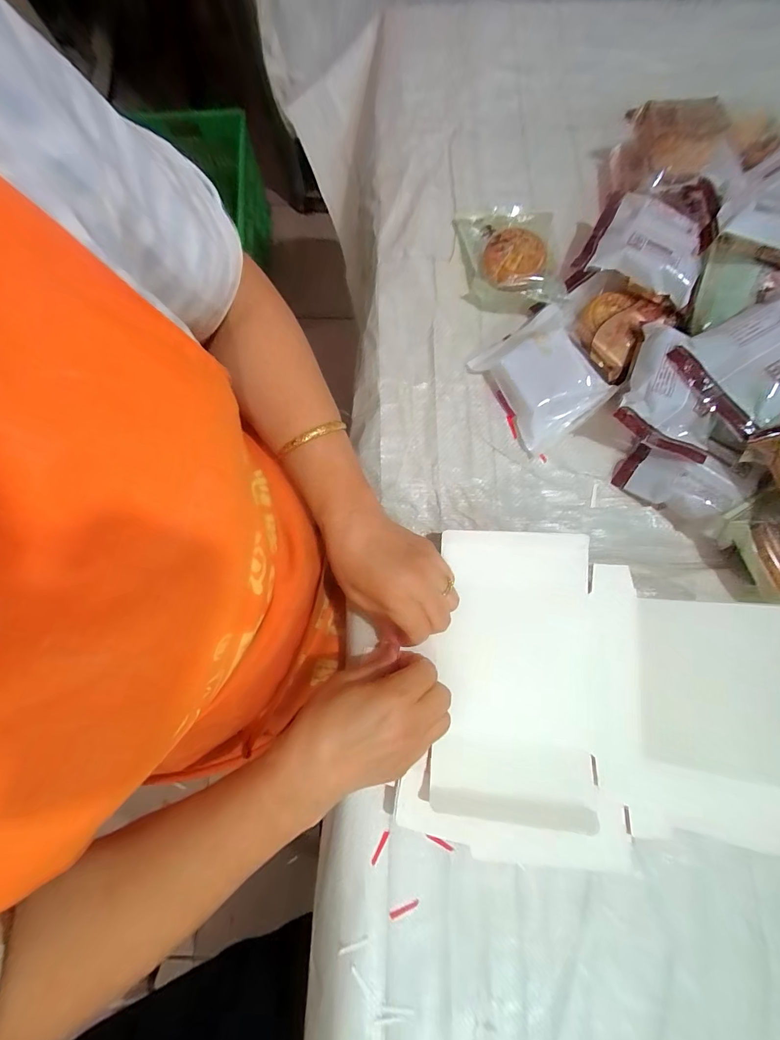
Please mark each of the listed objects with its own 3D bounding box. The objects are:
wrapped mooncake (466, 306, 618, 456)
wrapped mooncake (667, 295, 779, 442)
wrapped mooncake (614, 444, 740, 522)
[{"bbox_3d":[0.158,-0.148,0.412,0.101,0.033,0.118,-34,80,-6],"label":"wrapped mooncake"},{"bbox_3d":[0.334,-0.135,0.353,0.103,0.049,0.109,-32,82,-5],"label":"wrapped mooncake"},{"bbox_3d":[0.280,-0.038,0.384,0.100,0.021,0.055,27,97,27],"label":"wrapped mooncake"}]

